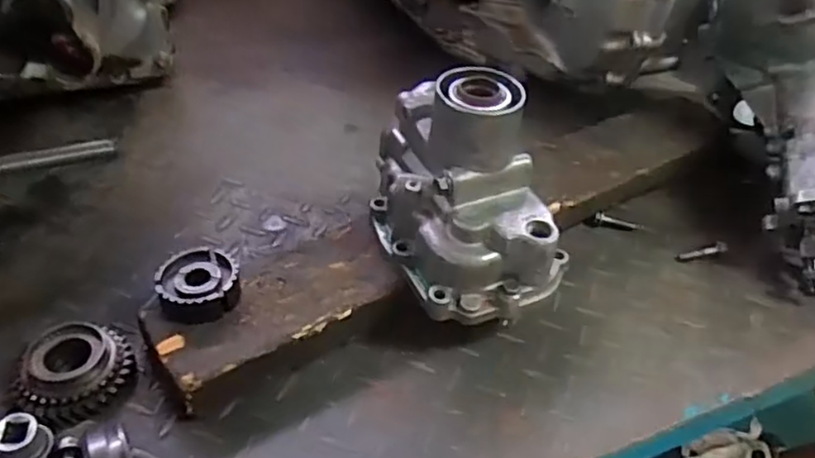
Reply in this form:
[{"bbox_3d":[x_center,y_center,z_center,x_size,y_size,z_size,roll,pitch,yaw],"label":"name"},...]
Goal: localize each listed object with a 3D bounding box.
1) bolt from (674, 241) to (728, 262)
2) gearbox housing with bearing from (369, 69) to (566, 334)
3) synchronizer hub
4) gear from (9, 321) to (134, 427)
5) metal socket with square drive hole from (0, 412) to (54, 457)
[{"bbox_3d":[0.288,0.021,0.633,0.058,0.012,0.012,-7,43,-12],"label":"bolt"},{"bbox_3d":[0.047,-0.039,0.503,0.122,0.137,0.170,-16,47,-23],"label":"gearbox housing with bearing"},{"bbox_3d":[-0.156,0.042,0.485,0.058,0.025,0.056,4,42,-3],"label":"synchronizer hub"},{"bbox_3d":[-0.239,0.105,0.467,0.078,0.040,0.067,-24,51,-29],"label":"gear"},{"bbox_3d":[-0.230,0.127,0.389,0.027,0.026,0.024,-15,47,-23],"label":"metal socket with square drive hole"}]

